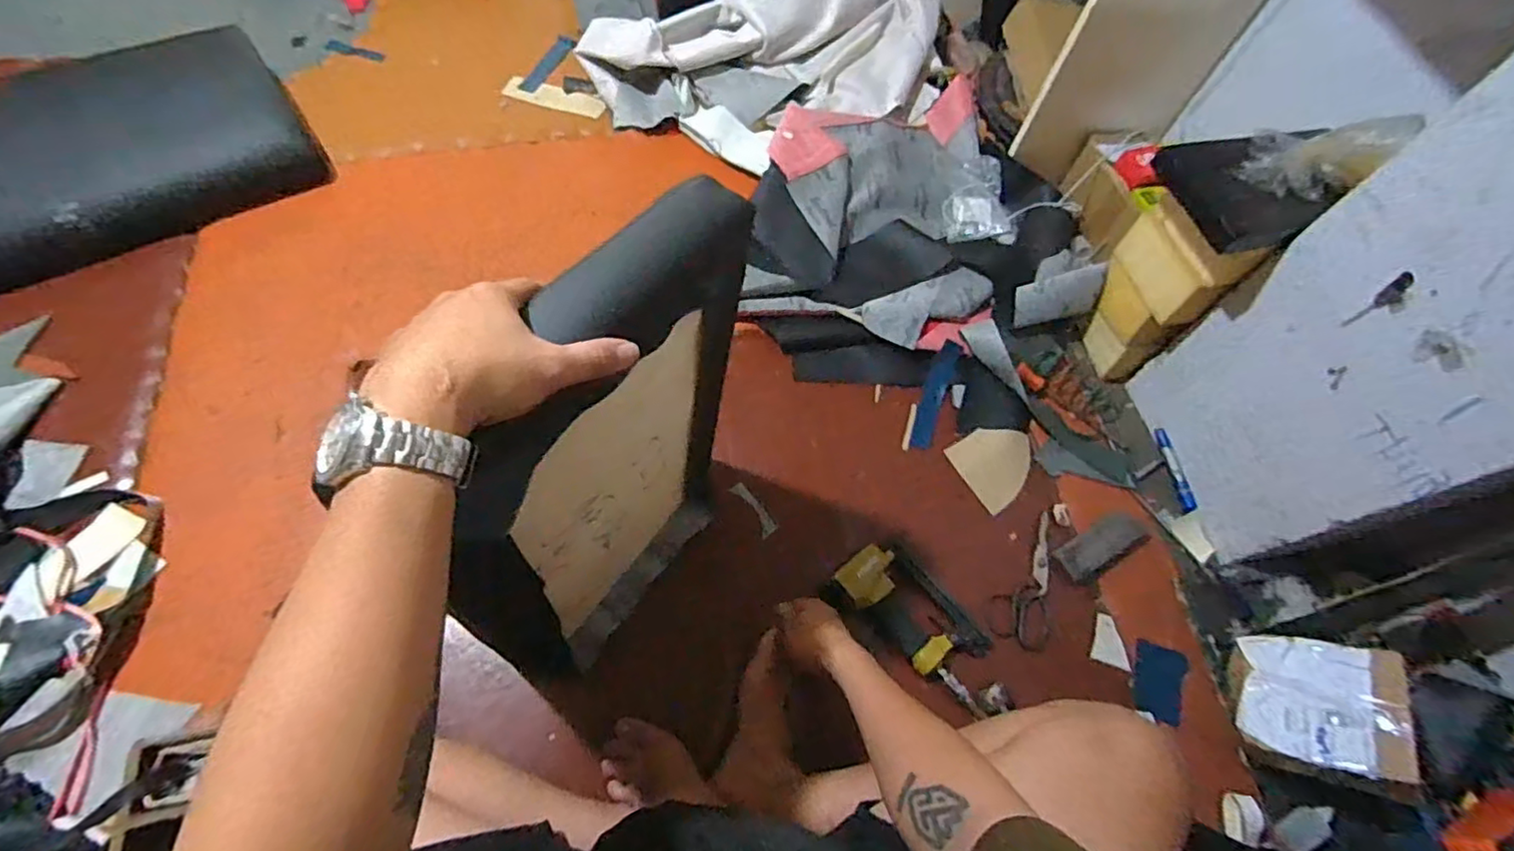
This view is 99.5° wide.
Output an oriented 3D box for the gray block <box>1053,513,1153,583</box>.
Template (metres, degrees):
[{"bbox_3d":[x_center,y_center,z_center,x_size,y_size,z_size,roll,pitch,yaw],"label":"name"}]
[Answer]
[{"bbox_3d":[0.494,0.169,0.912,0.145,0.016,0.057,-26,70,-19],"label":"gray block"}]

